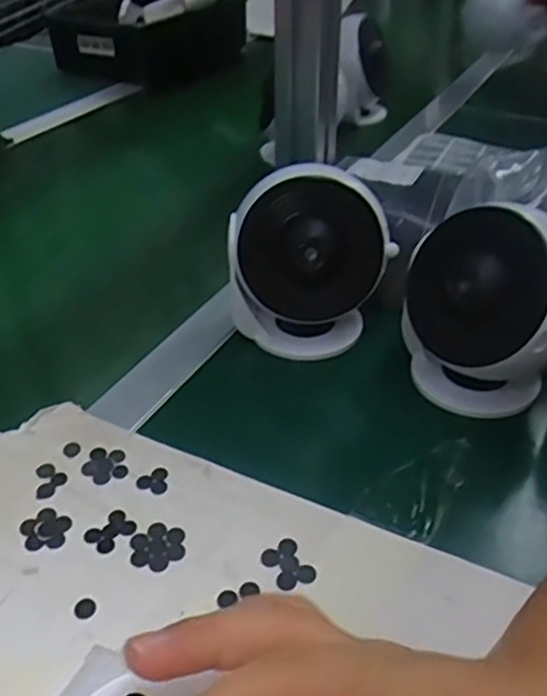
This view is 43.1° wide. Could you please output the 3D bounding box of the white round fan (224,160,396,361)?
[{"bbox_3d":[0.025,-0.057,0.477,0.107,0.117,0.063,10,39,15],"label":"white round fan"}]

